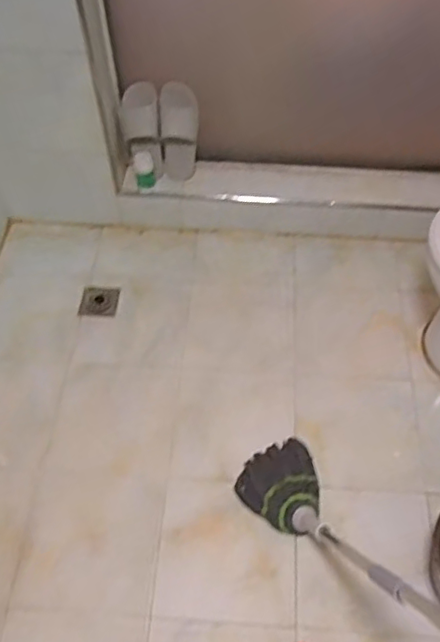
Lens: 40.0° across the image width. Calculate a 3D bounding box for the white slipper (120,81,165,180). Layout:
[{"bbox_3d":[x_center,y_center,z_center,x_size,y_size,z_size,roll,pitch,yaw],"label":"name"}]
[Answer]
[{"bbox_3d":[-0.217,-0.536,1.713,0.102,0.260,0.070,-16,28,-10],"label":"white slipper"}]

